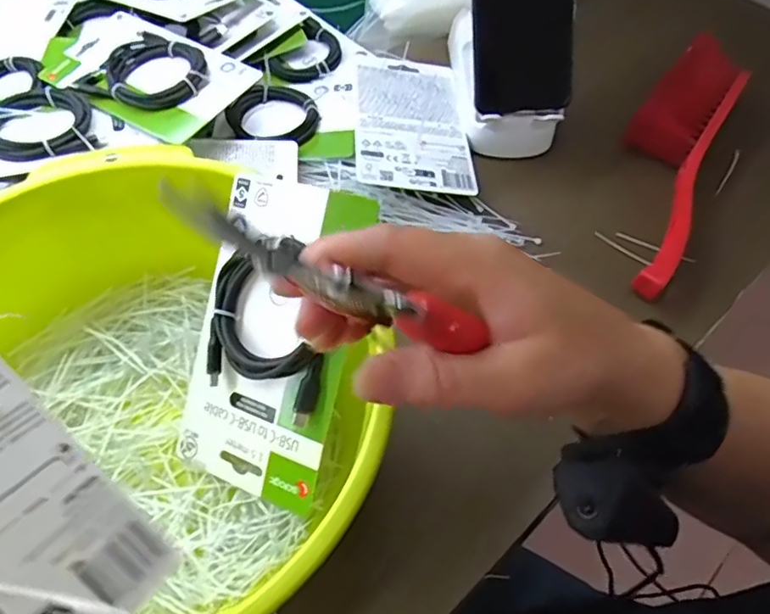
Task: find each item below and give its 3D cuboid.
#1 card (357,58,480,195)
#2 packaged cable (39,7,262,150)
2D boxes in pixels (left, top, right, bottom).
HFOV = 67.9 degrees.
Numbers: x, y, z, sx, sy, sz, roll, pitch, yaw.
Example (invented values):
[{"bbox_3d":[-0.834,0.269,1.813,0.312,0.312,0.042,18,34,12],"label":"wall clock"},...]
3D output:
[{"bbox_3d":[0.022,-0.168,0.508,0.096,0.008,0.173,2,56,-9],"label":"card"},{"bbox_3d":[-0.215,-0.206,0.487,0.204,0.022,0.101,28,68,19],"label":"packaged cable"}]

